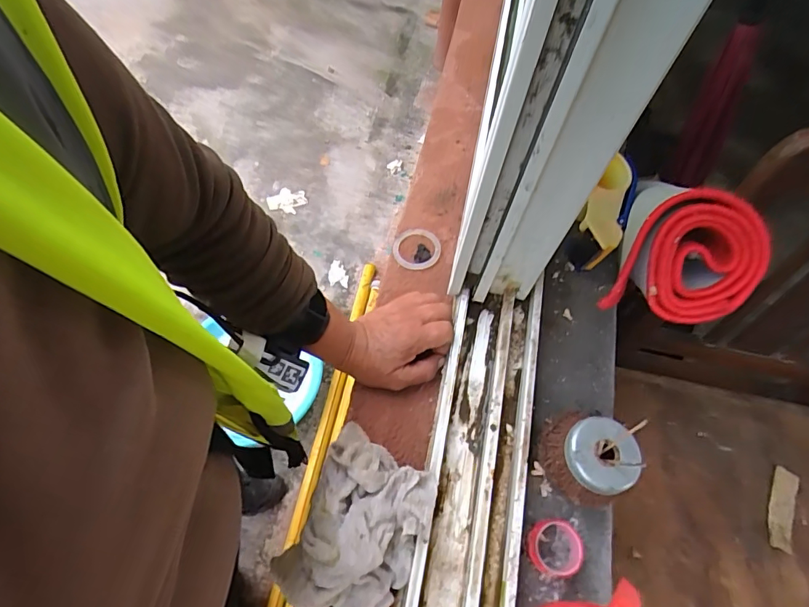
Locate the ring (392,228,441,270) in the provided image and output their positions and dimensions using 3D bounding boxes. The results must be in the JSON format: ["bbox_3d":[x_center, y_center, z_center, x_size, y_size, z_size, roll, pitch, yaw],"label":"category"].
[{"bbox_3d":[0.015,-0.066,0.571,0.055,0.009,0.055,1,63,-3],"label":"ring"}]

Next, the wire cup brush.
[{"bbox_3d":[0.166,0.136,0.433,0.076,0.066,0.075,1,63,-3],"label":"wire cup brush"}]

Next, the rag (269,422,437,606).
[{"bbox_3d":[-0.039,0.187,0.399,0.106,0.057,0.147,25,64,9],"label":"rag"}]

